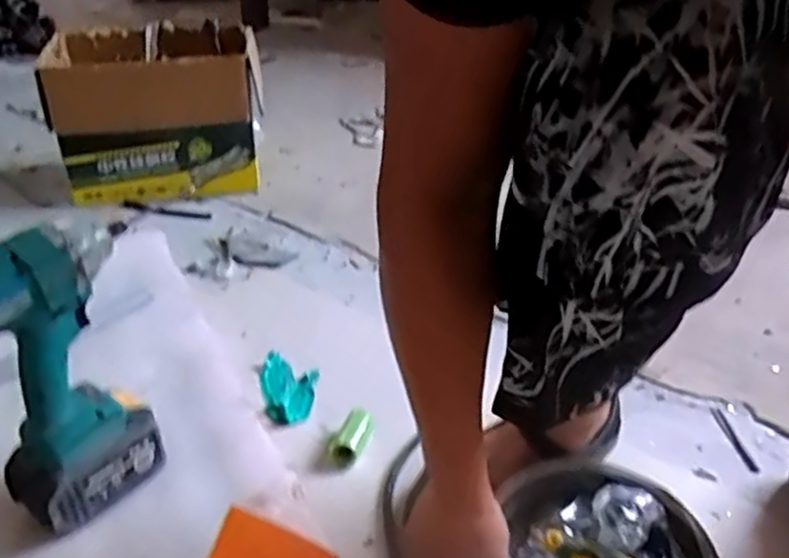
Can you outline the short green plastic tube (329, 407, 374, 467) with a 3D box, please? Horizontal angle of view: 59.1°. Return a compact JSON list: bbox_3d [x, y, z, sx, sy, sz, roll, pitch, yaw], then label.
[{"bbox_3d":[-0.042,0.163,0.708,0.033,0.028,0.066,13,33,19],"label":"short green plastic tube"}]

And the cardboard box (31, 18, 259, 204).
[{"bbox_3d":[-0.414,-0.291,1.231,0.324,0.244,0.213,-5,31,-10],"label":"cardboard box"}]

